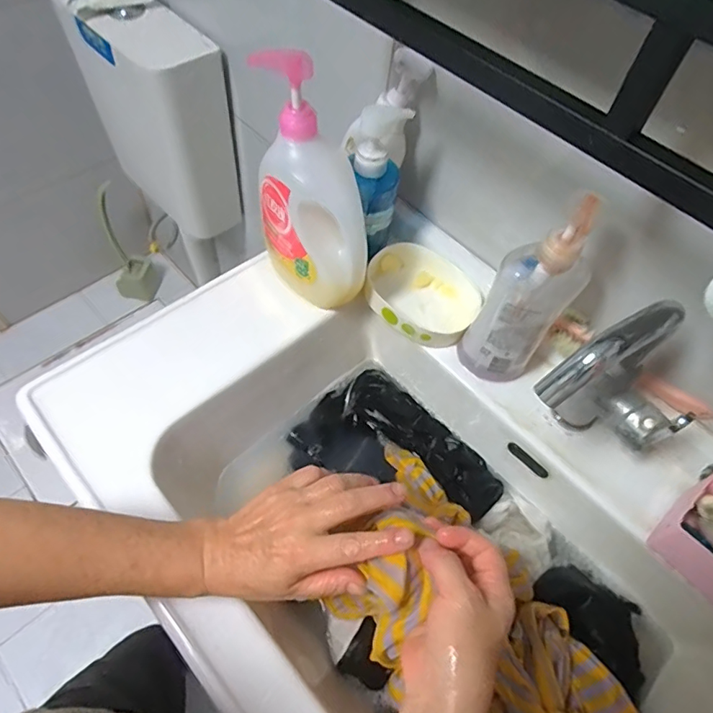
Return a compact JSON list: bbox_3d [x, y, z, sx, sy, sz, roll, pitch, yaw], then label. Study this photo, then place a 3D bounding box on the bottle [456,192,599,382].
[{"bbox_3d":[0.163,-0.054,0.480,0.074,0.220,0.053,32,60,14],"label":"bottle"}]

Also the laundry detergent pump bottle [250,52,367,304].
[{"bbox_3d":[-0.043,-0.167,0.505,0.129,0.252,0.061,19,43,10],"label":"laundry detergent pump bottle"}]

